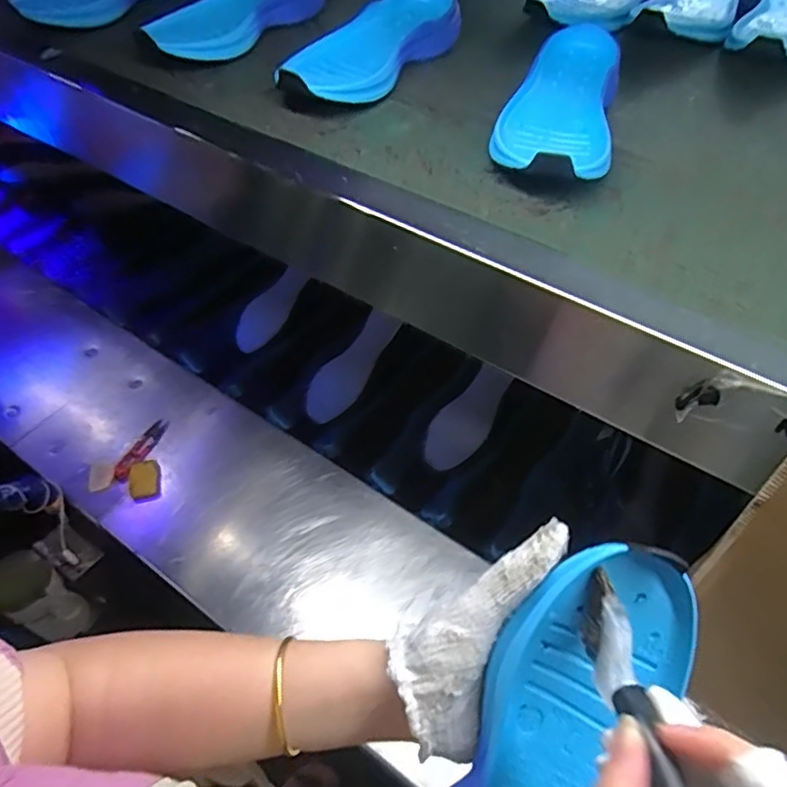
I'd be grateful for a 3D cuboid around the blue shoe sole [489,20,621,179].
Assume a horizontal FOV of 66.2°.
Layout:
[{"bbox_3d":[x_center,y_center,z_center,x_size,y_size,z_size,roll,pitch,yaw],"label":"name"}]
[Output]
[{"bbox_3d":[0.139,-0.238,0.508,0.096,0.052,0.228,13,49,8],"label":"blue shoe sole"}]

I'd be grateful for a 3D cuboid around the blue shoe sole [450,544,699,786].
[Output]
[{"bbox_3d":[0.078,0.191,0.311,0.087,0.039,0.243,26,92,18],"label":"blue shoe sole"}]

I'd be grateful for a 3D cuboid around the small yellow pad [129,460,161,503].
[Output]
[{"bbox_3d":[-0.326,0.115,0.791,0.038,0.010,0.058,-9,50,-11],"label":"small yellow pad"}]

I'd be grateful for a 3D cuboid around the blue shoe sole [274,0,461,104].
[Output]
[{"bbox_3d":[-0.023,-0.341,0.590,0.097,0.053,0.234,28,53,20],"label":"blue shoe sole"}]

